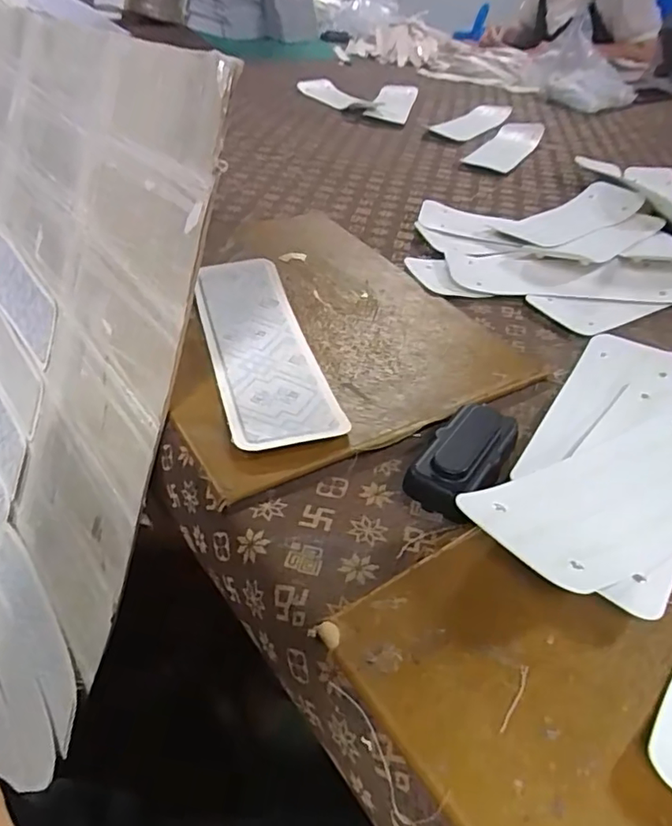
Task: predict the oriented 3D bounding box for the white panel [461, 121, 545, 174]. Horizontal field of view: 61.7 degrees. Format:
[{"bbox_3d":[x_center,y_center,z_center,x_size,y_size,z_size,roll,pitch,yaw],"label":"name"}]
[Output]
[{"bbox_3d":[0.317,-0.506,1.058,0.085,0.031,0.295,23,43,20],"label":"white panel"}]

